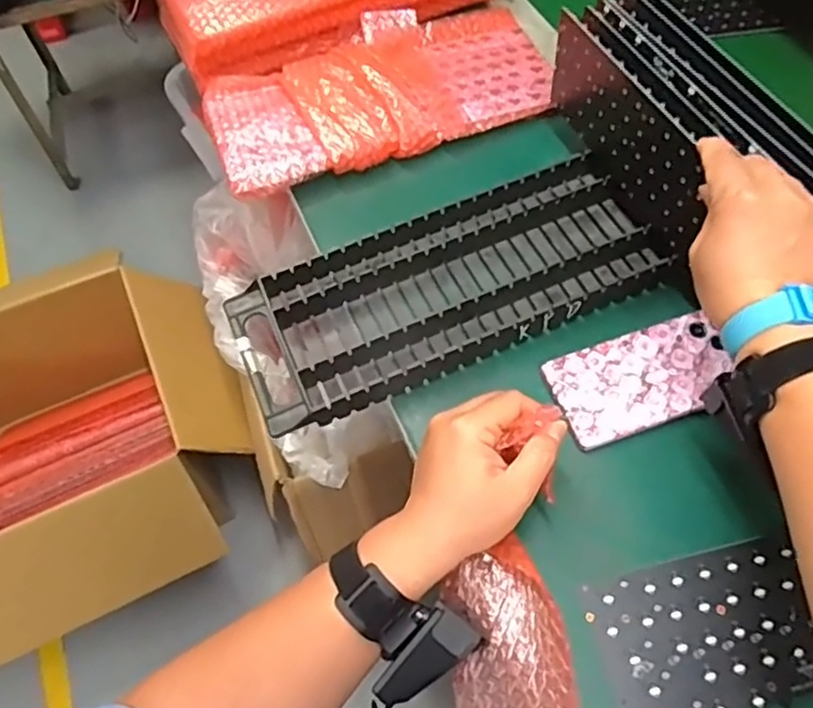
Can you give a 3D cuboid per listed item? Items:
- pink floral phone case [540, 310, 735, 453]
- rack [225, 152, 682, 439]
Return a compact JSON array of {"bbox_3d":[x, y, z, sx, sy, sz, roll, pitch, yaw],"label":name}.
[{"bbox_3d":[0.179,0.021,0.515,0.137,0.015,0.077,-19,60,-7],"label":"pink floral phone case"},{"bbox_3d":[0.046,-0.058,0.563,0.374,0.034,0.149,-22,60,-9],"label":"rack"}]

